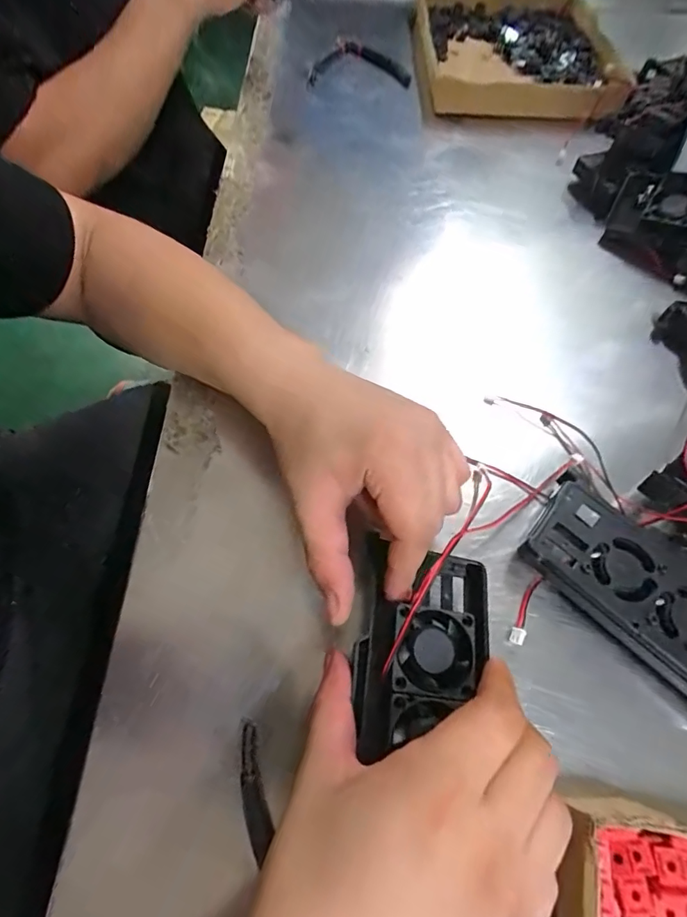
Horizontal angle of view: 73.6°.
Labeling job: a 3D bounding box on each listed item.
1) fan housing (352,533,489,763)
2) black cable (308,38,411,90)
[{"bbox_3d":[0.039,0.095,0.236,0.062,0.025,0.100,11,61,5],"label":"fan housing"},{"bbox_3d":[0.030,-0.527,0.611,0.131,0.018,0.127,11,61,5],"label":"black cable"}]

